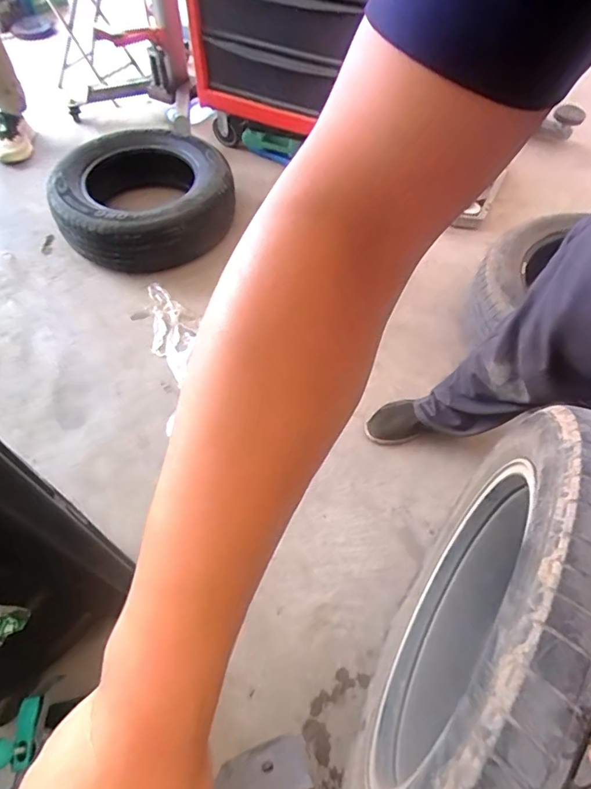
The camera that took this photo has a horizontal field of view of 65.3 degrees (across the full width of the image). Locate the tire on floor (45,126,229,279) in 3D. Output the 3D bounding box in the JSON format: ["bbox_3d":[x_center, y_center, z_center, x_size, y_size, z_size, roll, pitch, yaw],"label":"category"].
[{"bbox_3d":[-0.483,-0.630,1.505,0.514,0.240,0.513,1,57,-1],"label":"tire on floor"}]

